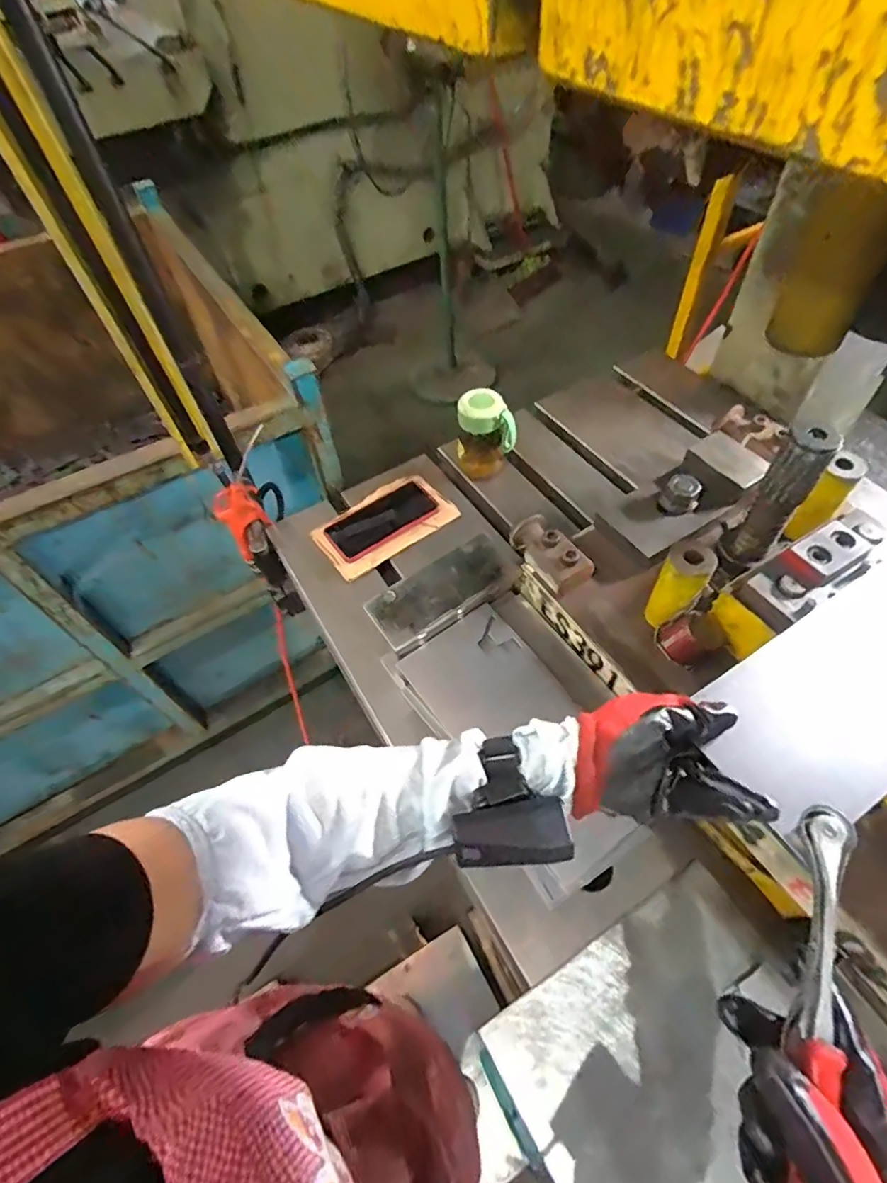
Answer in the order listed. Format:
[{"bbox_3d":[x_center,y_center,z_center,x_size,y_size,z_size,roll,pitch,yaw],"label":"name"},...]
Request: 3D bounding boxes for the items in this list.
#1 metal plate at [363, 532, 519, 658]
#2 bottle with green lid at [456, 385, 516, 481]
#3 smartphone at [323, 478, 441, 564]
[{"bbox_3d":[0.001,-0.002,0.598,0.163,0.018,0.073,-33,60,-18],"label":"metal plate"},{"bbox_3d":[0.063,-0.236,0.833,0.082,0.153,0.059,-3,55,1],"label":"bottle with green lid"},{"bbox_3d":[-0.090,-0.106,0.818,0.158,0.012,0.088,-34,57,-11],"label":"smartphone"}]

